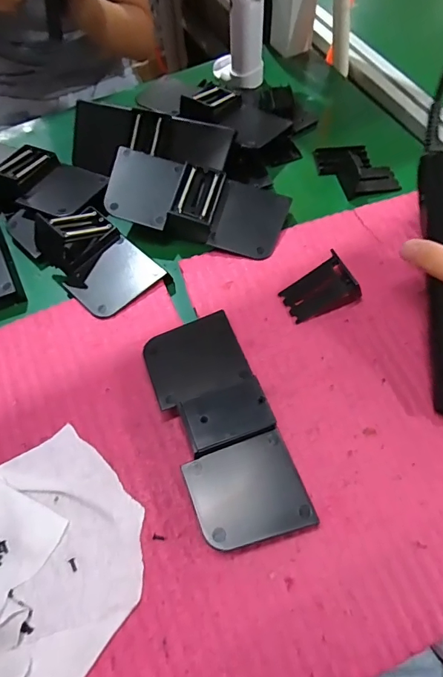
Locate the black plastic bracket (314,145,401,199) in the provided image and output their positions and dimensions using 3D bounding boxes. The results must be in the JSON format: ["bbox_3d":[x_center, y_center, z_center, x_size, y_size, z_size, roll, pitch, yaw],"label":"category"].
[{"bbox_3d":[0.140,-0.181,0.444,0.069,0.036,0.076,-14,63,-6],"label":"black plastic bracket"}]

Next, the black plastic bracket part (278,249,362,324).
[{"bbox_3d":[0.082,-0.043,0.360,0.060,0.029,0.035,-21,64,-10],"label":"black plastic bracket part"}]

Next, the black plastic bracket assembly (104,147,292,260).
[{"bbox_3d":[-0.021,-0.127,0.405,0.163,0.035,0.078,11,63,6],"label":"black plastic bracket assembly"}]

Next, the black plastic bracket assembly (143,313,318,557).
[{"bbox_3d":[-0.001,0.058,0.306,0.070,0.031,0.159,-19,64,-9],"label":"black plastic bracket assembly"}]

